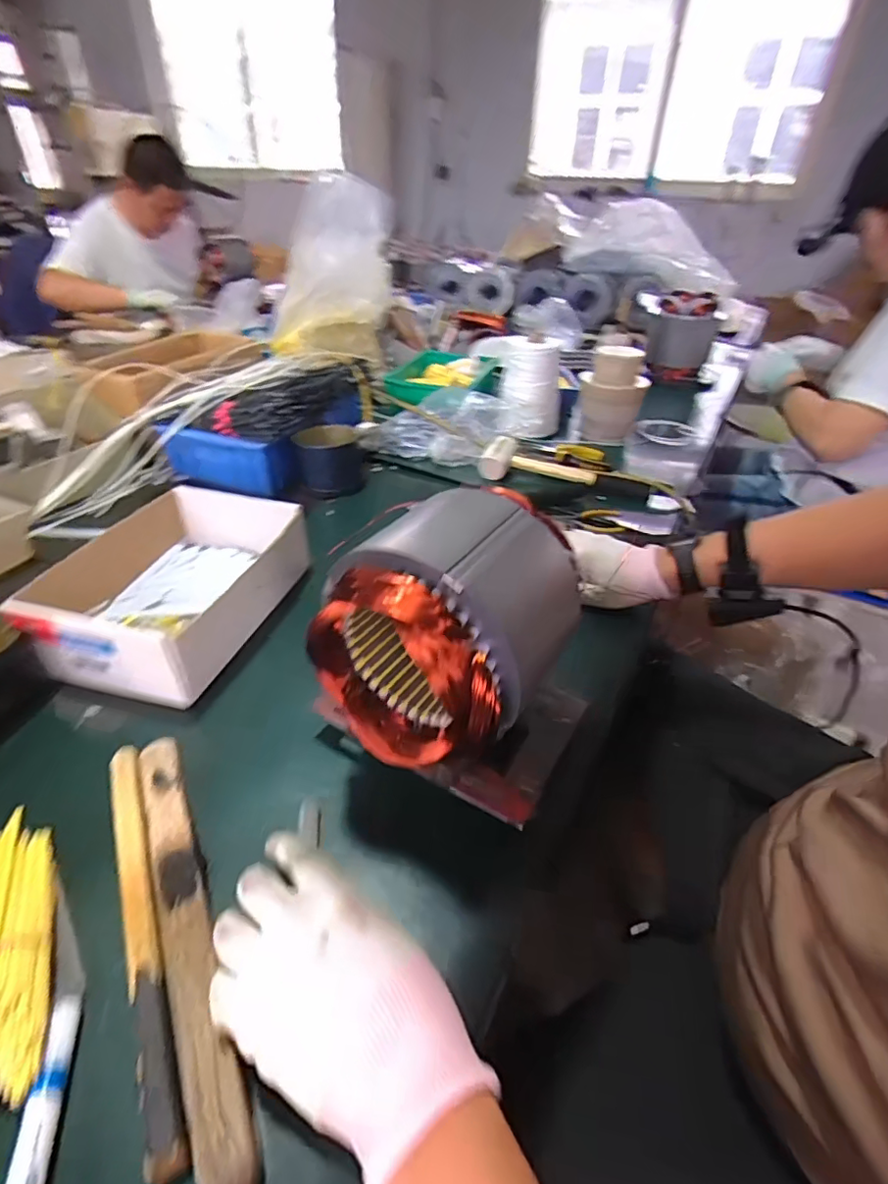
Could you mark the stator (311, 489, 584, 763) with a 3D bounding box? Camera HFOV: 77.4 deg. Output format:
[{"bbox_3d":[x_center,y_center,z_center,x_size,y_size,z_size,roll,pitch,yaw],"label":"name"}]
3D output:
[{"bbox_3d":[0.011,0.017,0.390,0.130,0.135,0.172,24,44,26],"label":"stator"}]

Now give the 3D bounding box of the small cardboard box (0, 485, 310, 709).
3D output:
[{"bbox_3d":[-0.281,-0.014,0.575,0.189,0.077,0.246,9,38,11],"label":"small cardboard box"}]

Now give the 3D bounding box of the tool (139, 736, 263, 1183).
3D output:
[{"bbox_3d":[-0.160,0.197,0.344,0.027,0.023,0.277,-18,41,-23],"label":"tool"}]

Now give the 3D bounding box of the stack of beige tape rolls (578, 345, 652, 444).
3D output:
[{"bbox_3d":[0.300,-0.347,0.987,0.105,0.159,0.088,6,37,6],"label":"stack of beige tape rolls"}]

